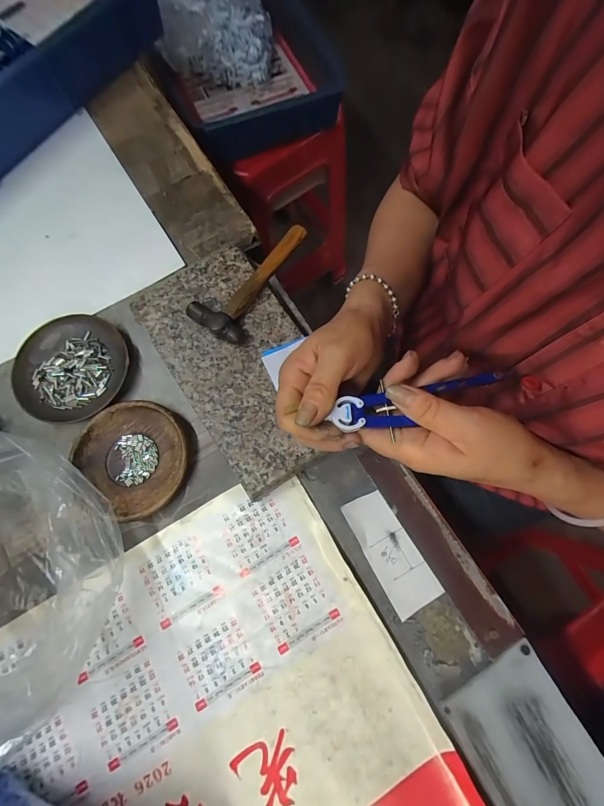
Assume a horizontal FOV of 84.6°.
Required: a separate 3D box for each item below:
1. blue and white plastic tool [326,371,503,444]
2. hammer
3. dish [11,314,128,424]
[{"bbox_3d":[0.085,-0.001,0.243,0.130,0.008,0.029,-14,76,-8],"label":"blue and white plastic tool"},{"bbox_3d":[-0.058,-0.135,0.348,0.063,0.021,0.150,26,77,7],"label":"hammer"},{"bbox_3d":[-0.244,-0.036,0.352,0.113,0.015,0.112,0,76,0],"label":"dish"}]

